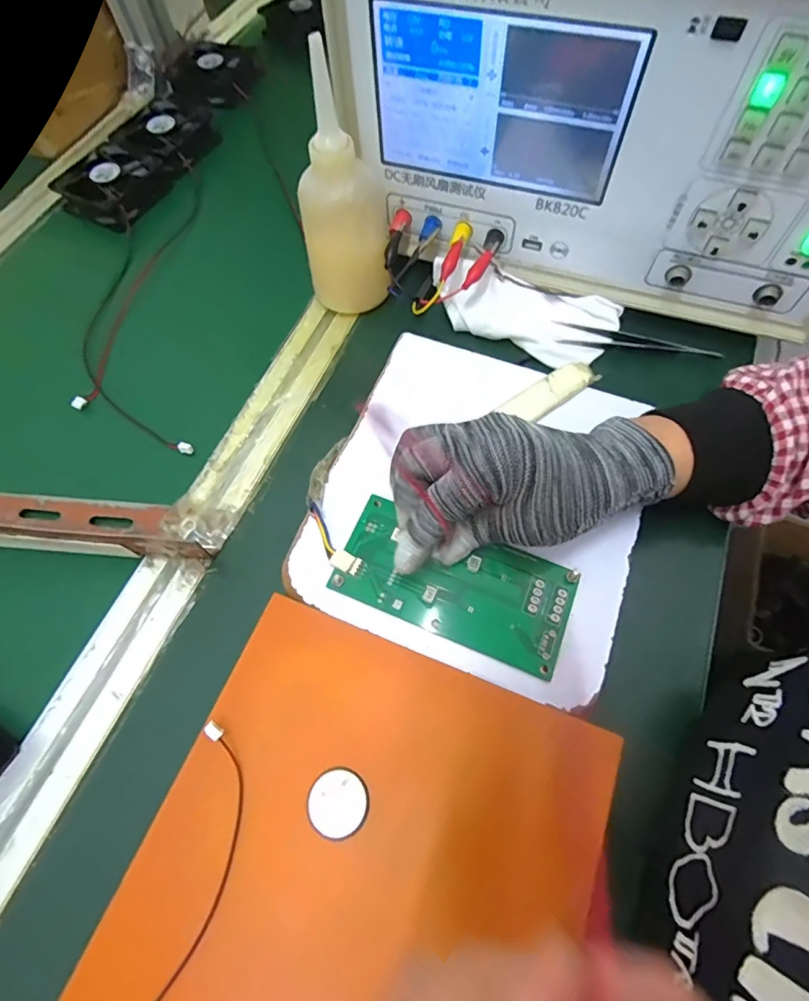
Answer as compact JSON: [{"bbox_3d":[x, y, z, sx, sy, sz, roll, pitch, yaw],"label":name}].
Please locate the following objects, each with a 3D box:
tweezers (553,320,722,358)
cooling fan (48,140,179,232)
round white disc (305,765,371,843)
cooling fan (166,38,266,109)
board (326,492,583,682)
[{"bbox_3d":[0.172,-0.118,0.366,0.118,0.005,0.019,11,66,8],"label":"tweezers"},{"bbox_3d":[-0.283,-0.308,0.476,0.077,0.023,0.095,22,68,13],"label":"cooling fan"},{"bbox_3d":[-0.032,0.146,0.237,0.029,0.004,0.029,-1,65,3],"label":"round white disc"},{"bbox_3d":[-0.215,-0.481,0.553,0.102,0.033,0.088,18,67,11],"label":"cooling fan"},{"bbox_3d":[0.028,0.047,0.287,0.135,0.007,0.065,18,67,9],"label":"board"}]

